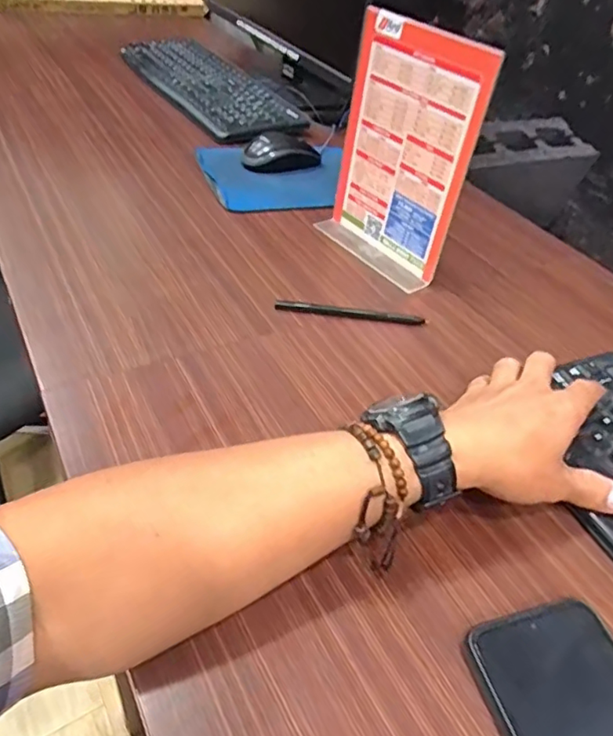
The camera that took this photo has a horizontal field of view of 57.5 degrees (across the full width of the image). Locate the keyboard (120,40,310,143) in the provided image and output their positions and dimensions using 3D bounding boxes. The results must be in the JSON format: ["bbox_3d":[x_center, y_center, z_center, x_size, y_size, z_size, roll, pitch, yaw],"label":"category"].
[{"bbox_3d":[-0.168,-0.465,0.906,0.168,0.035,0.414,-23,50,-29],"label":"keyboard"}]

